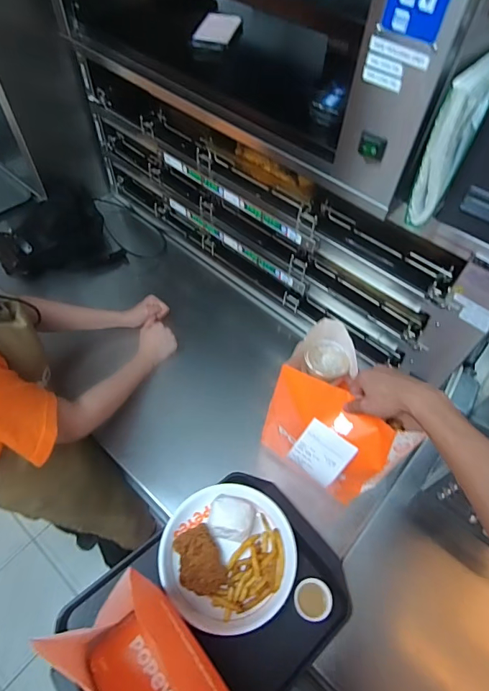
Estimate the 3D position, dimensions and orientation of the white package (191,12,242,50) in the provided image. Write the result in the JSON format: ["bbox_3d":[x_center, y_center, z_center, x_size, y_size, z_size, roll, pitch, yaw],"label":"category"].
[{"bbox_3d":[-0.053,-0.623,0.814,0.072,0.014,0.140,12,56,6],"label":"white package"}]

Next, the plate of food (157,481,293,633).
[{"bbox_3d":[-0.026,0.335,0.678,0.220,0.056,0.212,1,55,-2],"label":"plate of food"}]

